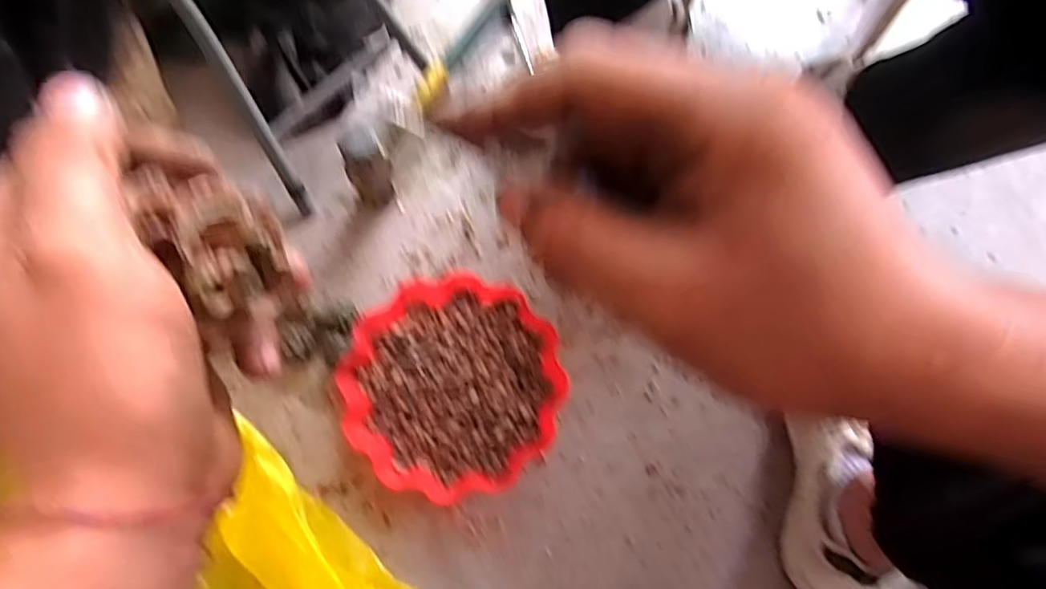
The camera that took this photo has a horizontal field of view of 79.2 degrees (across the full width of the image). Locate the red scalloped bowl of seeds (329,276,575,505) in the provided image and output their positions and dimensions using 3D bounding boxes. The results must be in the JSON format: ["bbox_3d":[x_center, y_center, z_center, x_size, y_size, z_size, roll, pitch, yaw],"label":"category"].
[{"bbox_3d":[-0.075,0.098,0.697,0.227,0.043,0.228,1,73,-2],"label":"red scalloped bowl of seeds"}]

